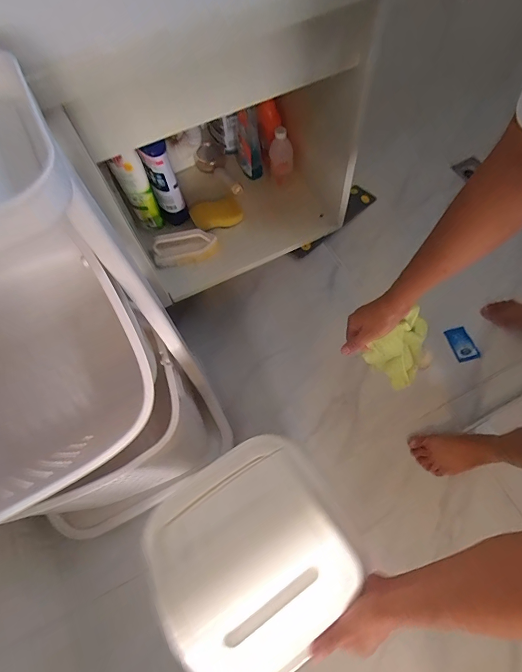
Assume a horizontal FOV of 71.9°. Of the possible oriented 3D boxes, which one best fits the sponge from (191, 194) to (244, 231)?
[{"bbox_3d":[-0.103,-0.282,0.826,0.110,0.026,0.079,-22,65,-6],"label":"sponge"}]

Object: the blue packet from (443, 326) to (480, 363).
[{"bbox_3d":[0.547,0.020,0.979,0.058,0.013,0.097,-13,64,-5],"label":"blue packet"}]

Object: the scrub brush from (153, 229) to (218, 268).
[{"bbox_3d":[-0.161,-0.193,0.774,0.134,0.066,0.040,-15,65,-3],"label":"scrub brush"}]

